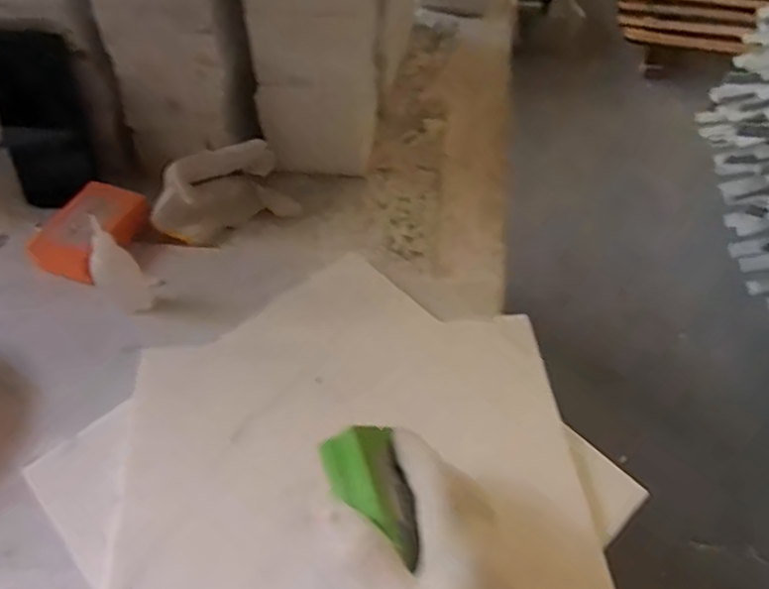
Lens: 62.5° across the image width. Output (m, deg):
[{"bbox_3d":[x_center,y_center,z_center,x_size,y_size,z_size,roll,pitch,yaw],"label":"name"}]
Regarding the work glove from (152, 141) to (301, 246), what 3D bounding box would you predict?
[{"bbox_3d":[-0.156,-0.100,0.601,0.134,0.071,0.058,-18,55,-16],"label":"work glove"}]

